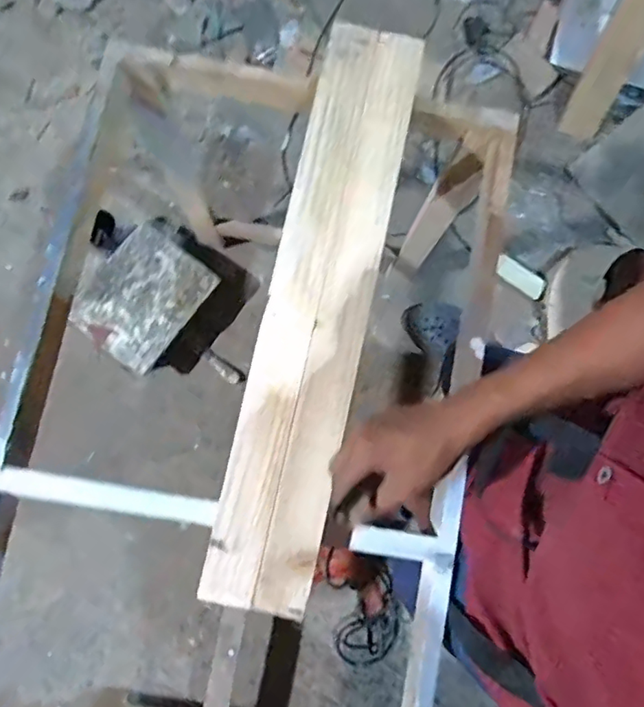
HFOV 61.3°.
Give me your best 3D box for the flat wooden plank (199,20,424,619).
[{"bbox_3d":[0.000,-0.066,0.658,0.127,0.028,0.707,13,81,1],"label":"flat wooden plank"}]

